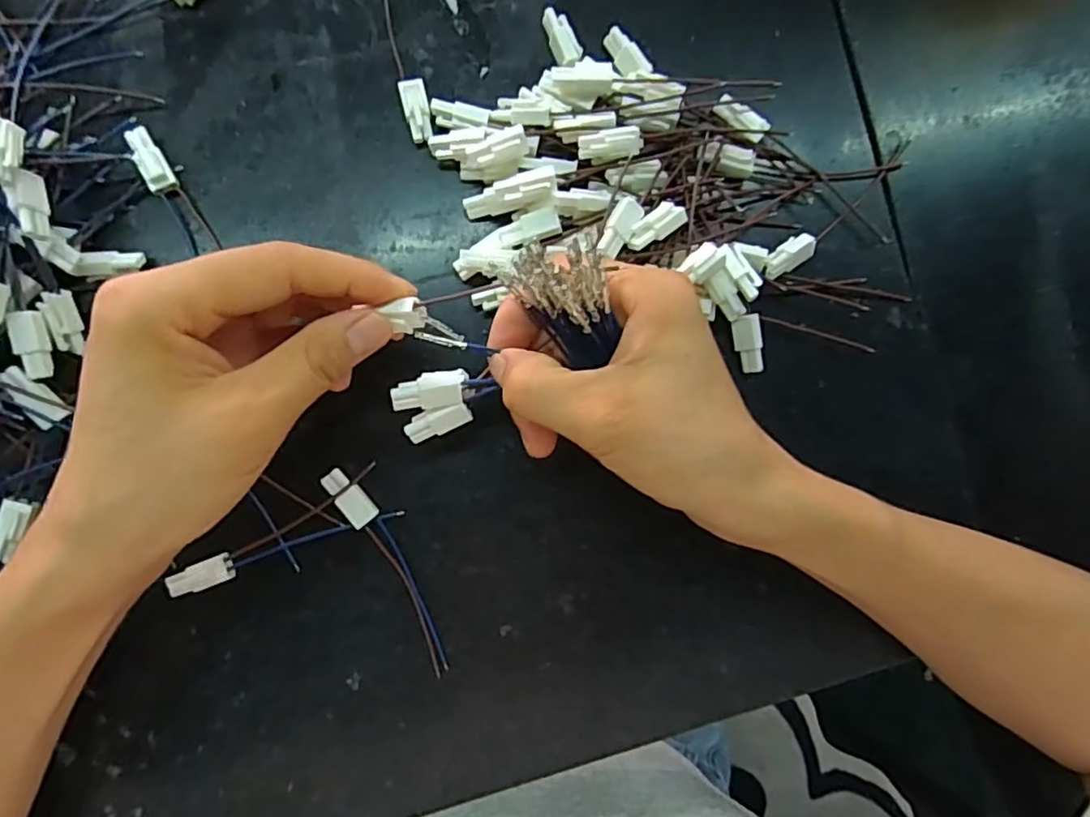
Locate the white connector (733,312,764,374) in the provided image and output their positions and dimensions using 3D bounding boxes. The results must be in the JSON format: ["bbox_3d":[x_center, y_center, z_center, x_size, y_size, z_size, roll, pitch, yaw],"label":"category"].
[{"bbox_3d":[0.088,-0.028,0.269,0.010,0.006,0.025,-16,106,-5],"label":"white connector"}]

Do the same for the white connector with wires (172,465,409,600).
[{"bbox_3d":[-0.108,0.049,0.252,0.093,0.011,0.023,-20,90,-5],"label":"white connector with wires"}]

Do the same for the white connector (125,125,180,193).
[{"bbox_3d":[-0.159,-0.100,0.252,0.010,0.007,0.026,-24,105,-5],"label":"white connector"}]

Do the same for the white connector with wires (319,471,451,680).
[{"bbox_3d":[-0.062,0.066,0.256,0.012,0.010,0.094,-29,90,-5],"label":"white connector with wires"}]

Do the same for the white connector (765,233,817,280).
[{"bbox_3d":[0.105,-0.066,0.272,0.026,0.011,0.012,-32,91,-5],"label":"white connector"}]

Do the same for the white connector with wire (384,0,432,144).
[{"bbox_3d":[-0.061,-0.161,0.264,0.011,0.009,0.099,-11,89,-5],"label":"white connector with wire"}]

